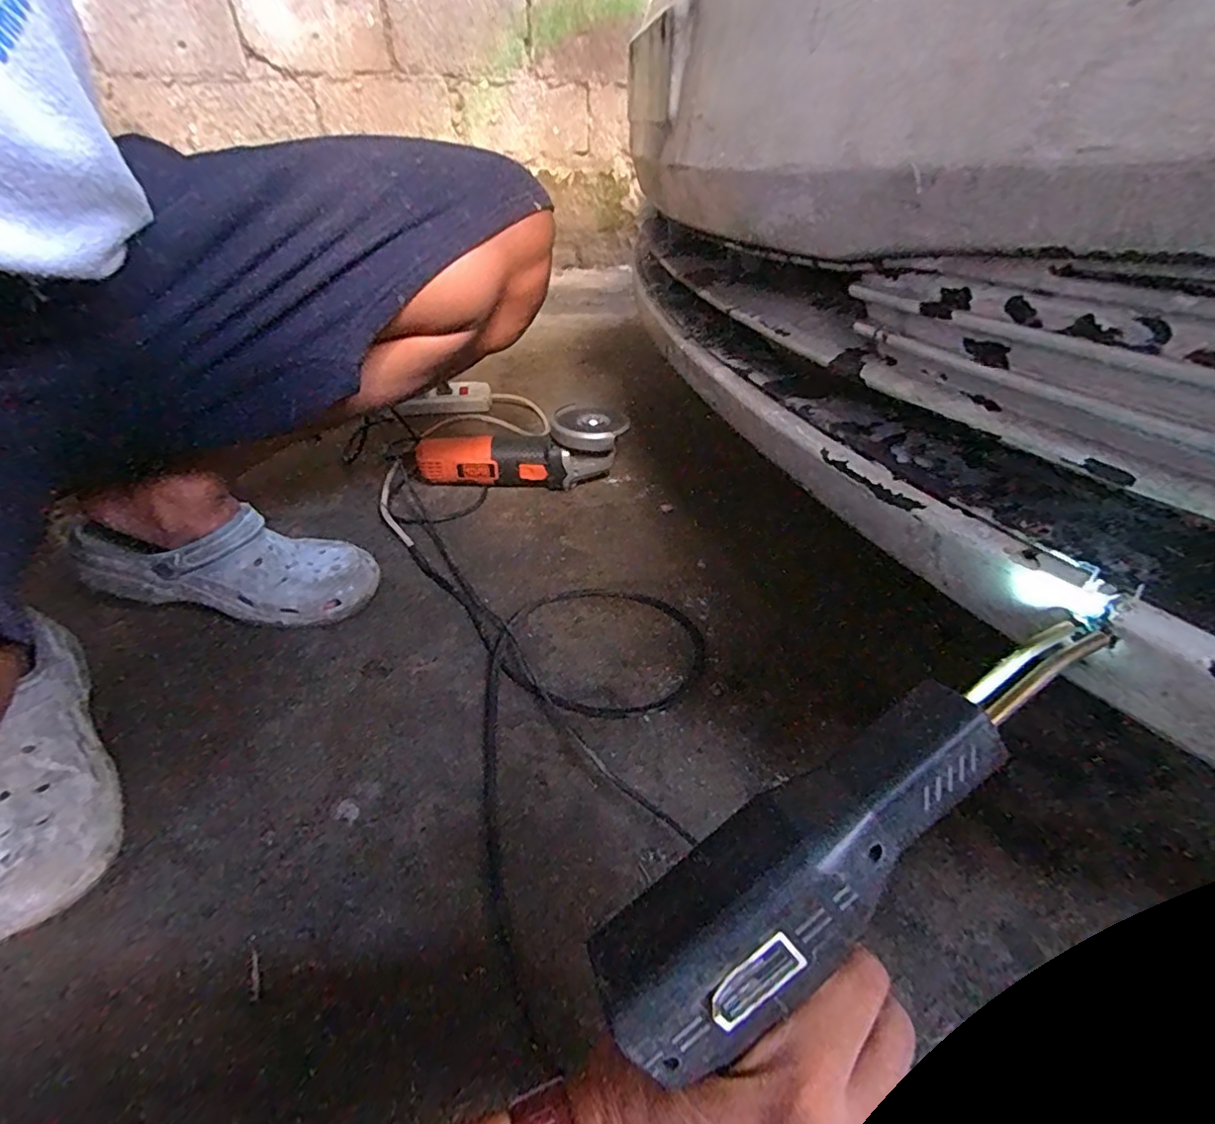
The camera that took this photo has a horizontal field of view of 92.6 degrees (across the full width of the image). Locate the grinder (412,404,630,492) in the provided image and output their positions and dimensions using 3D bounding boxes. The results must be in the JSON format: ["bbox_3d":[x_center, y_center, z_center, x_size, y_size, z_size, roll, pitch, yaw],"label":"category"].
[{"bbox_3d":[-0.116,-0.153,0.806,0.278,0.102,0.097,3,37,4],"label":"grinder"}]

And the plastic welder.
[{"bbox_3d":[0.091,0.086,0.206,0.219,0.035,0.049,-40,46,-3],"label":"plastic welder"}]

